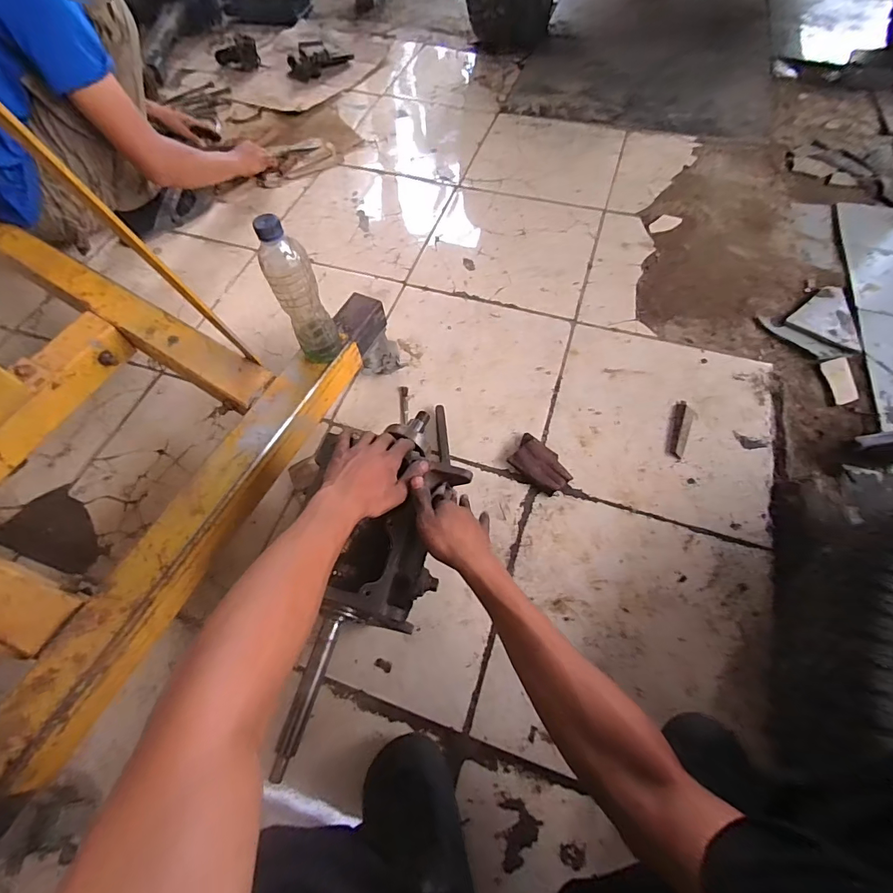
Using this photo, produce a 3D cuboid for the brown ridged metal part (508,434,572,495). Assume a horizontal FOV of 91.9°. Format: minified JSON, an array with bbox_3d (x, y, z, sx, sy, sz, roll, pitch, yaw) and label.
[{"bbox_3d":[0.170,0.033,0.777,0.109,0.029,0.075,38,69,19],"label":"brown ridged metal part"}]

